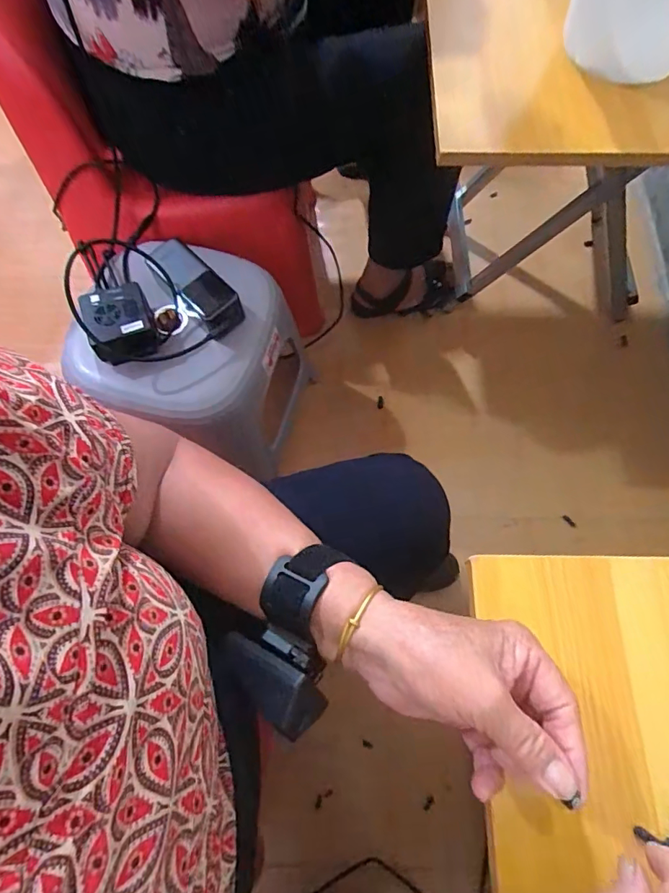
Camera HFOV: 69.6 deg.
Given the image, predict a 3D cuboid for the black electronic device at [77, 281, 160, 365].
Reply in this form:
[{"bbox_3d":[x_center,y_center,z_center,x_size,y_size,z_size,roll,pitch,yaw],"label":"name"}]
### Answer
[{"bbox_3d":[-0.261,-0.148,0.591,0.071,0.051,0.084,-21,72,-6],"label":"black electronic device"}]

